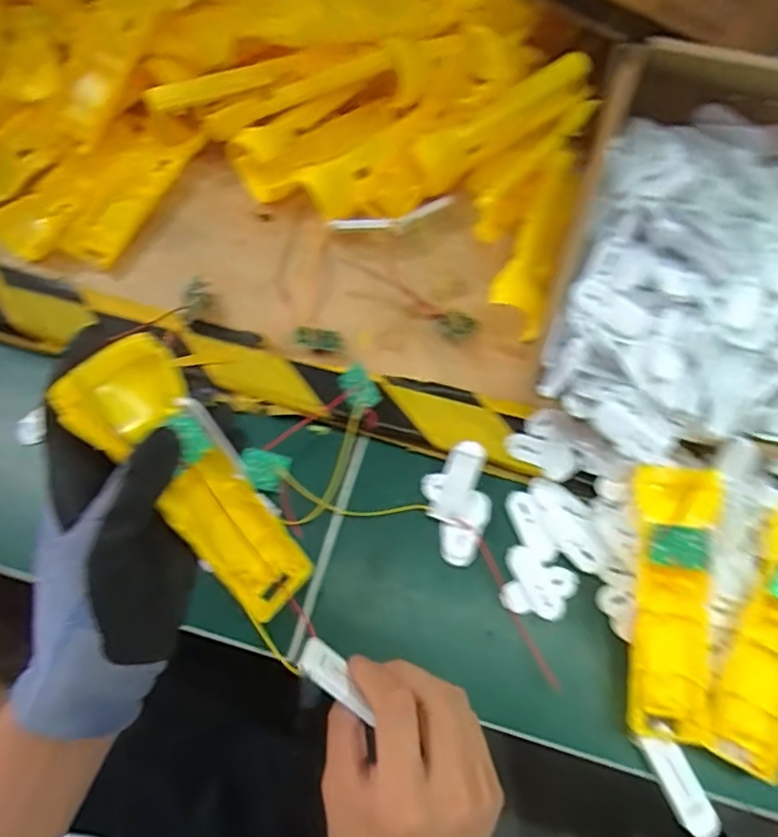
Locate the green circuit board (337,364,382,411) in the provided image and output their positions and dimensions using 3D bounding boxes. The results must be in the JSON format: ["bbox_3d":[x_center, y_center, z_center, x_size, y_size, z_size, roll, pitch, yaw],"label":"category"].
[{"bbox_3d":[-0.022,-0.021,0.424,0.024,0.006,0.036,-35,61,10],"label":"green circuit board"}]

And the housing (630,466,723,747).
[{"bbox_3d":[0.176,0.112,0.367,0.042,0.024,0.162,8,80,3],"label":"housing"}]

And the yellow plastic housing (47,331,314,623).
[{"bbox_3d":[-0.094,0.038,0.303,0.050,0.166,0.029,-38,27,-16],"label":"yellow plastic housing"}]

